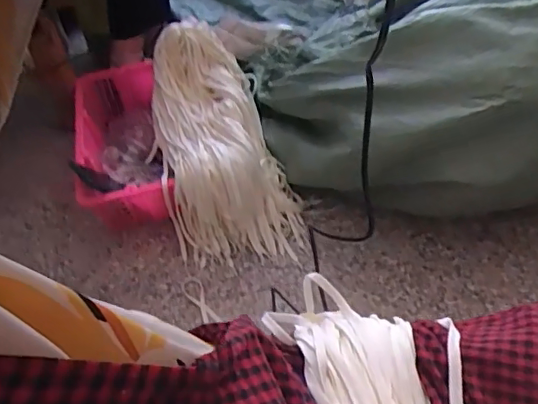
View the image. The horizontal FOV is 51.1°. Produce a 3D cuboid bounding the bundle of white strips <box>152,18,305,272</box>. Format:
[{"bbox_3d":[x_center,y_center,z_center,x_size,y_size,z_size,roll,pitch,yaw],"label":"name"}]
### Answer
[{"bbox_3d":[-0.101,-0.131,1.035,0.218,0.127,0.505,-15,64,-6],"label":"bundle of white strips"}]

